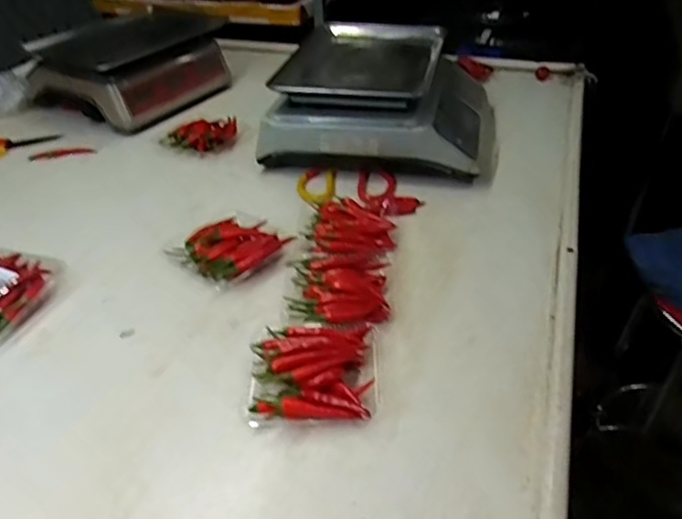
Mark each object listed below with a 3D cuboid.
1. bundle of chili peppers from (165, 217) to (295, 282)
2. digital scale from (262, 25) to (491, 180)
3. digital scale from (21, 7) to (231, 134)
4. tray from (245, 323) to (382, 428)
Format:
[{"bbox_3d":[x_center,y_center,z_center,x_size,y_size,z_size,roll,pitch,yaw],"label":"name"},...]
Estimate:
[{"bbox_3d":[-0.133,-0.018,0.725,0.106,0.033,0.107,25,45,31],"label":"bundle of chili peppers"},{"bbox_3d":[0.085,-0.265,0.971,0.345,0.134,0.363,9,38,15],"label":"digital scale"},{"bbox_3d":[-0.398,-0.376,1.133,0.238,0.120,0.301,19,42,26],"label":"digital scale"},{"bbox_3d":[-0.024,0.104,0.548,0.117,0.034,0.107,-2,37,0],"label":"tray"}]

